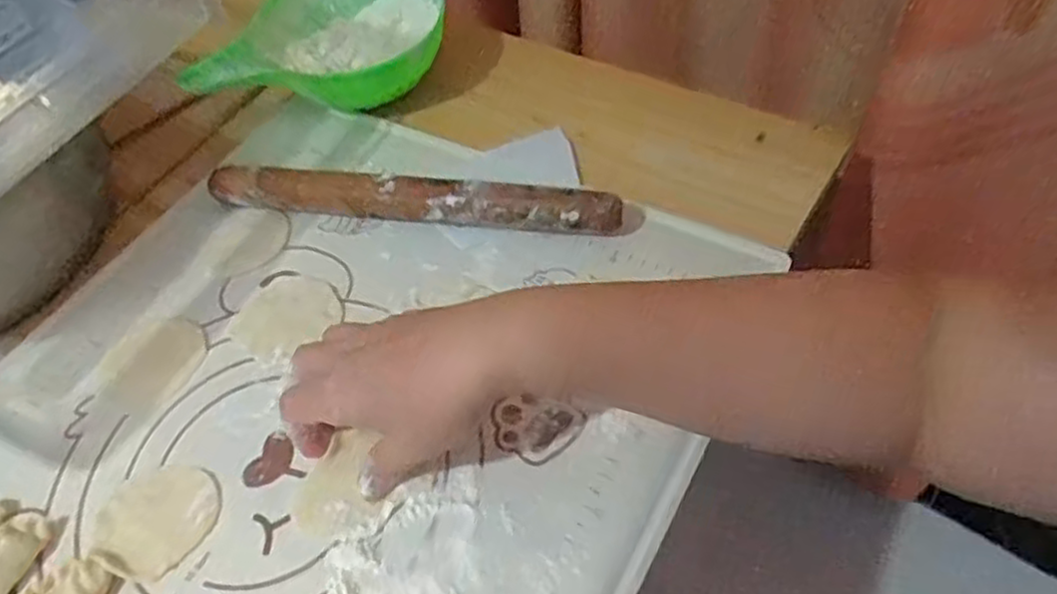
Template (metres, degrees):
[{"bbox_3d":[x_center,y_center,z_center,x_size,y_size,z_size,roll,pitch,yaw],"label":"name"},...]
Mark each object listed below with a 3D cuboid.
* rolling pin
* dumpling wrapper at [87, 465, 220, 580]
[{"bbox_3d":[-0.078,-0.064,0.491,0.273,0.030,0.024,8,53,10],"label":"rolling pin"},{"bbox_3d":[-0.194,0.113,0.390,0.060,0.006,0.058,-2,52,2],"label":"dumpling wrapper"}]

